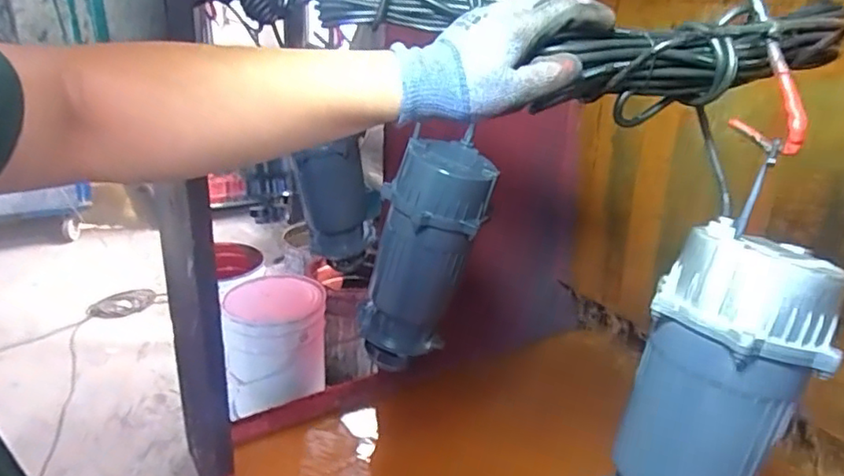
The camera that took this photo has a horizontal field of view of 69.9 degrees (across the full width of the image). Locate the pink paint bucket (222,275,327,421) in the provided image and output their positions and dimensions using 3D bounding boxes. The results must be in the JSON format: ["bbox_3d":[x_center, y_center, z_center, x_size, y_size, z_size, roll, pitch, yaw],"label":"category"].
[{"bbox_3d":[-0.428,0.308,1.764,0.285,0.298,0.260,-2,23,-12],"label":"pink paint bucket"}]

